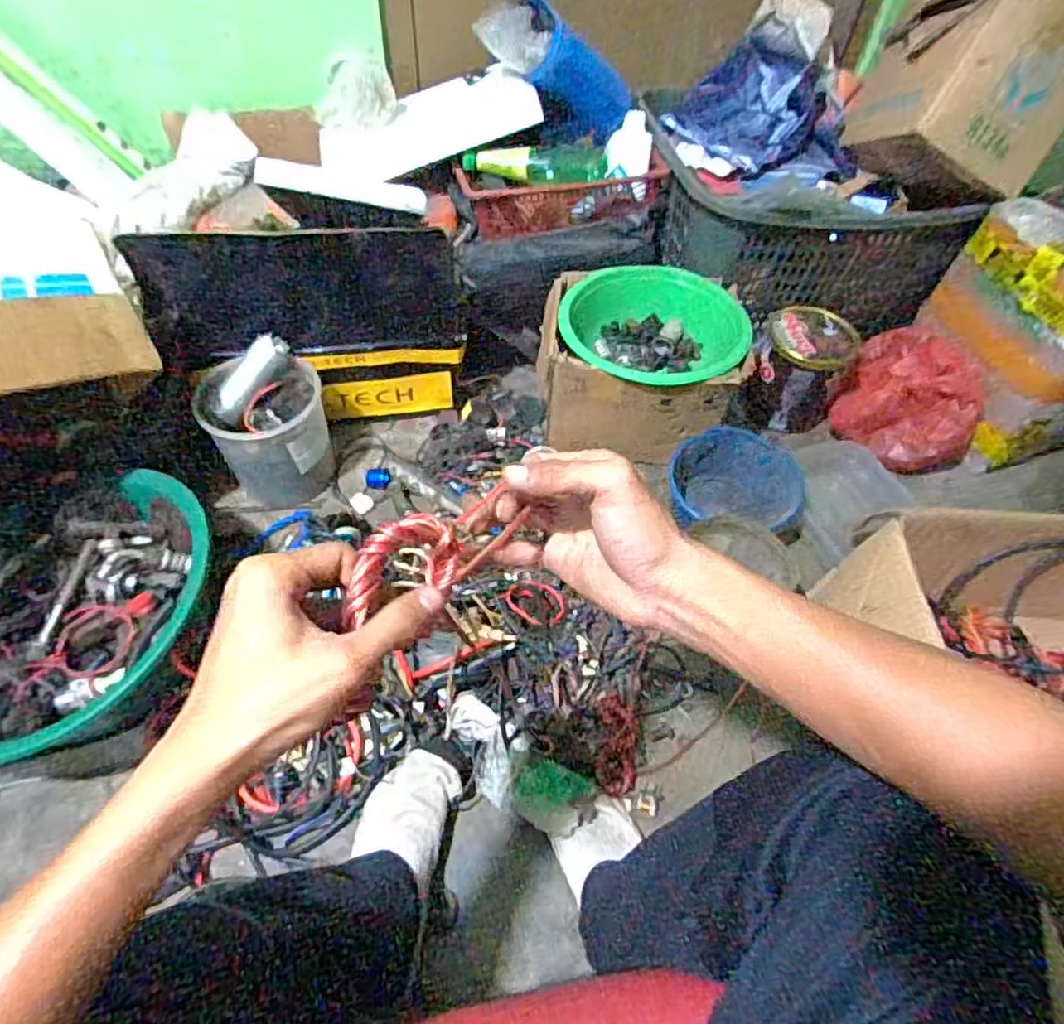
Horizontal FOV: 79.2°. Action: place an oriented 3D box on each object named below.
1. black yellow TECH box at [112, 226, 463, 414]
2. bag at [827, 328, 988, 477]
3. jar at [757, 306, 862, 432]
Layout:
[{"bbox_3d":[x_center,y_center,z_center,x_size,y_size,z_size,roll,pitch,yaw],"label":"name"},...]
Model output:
[{"bbox_3d":[-0.339,-0.281,0.990,0.451,0.291,0.133,-10,33,-23],"label":"black yellow TECH box"},{"bbox_3d":[0.639,-0.194,1.080,0.226,0.141,0.189,38,61,23],"label":"bag"},{"bbox_3d":[0.457,-0.245,1.105,0.142,0.149,0.153,1,54,-2],"label":"jar"}]

